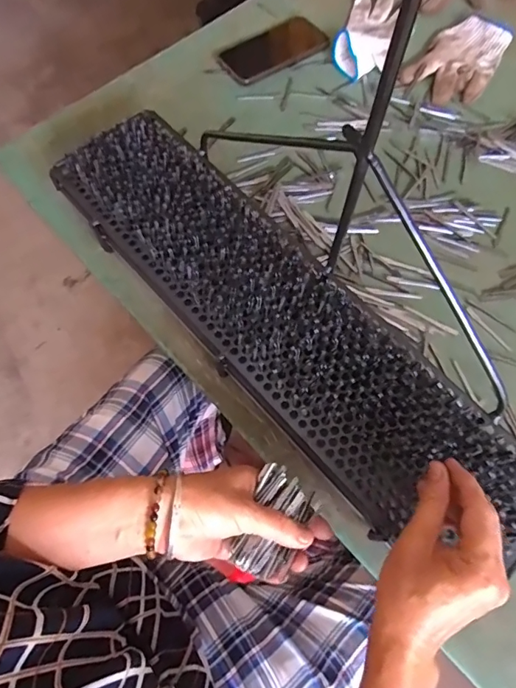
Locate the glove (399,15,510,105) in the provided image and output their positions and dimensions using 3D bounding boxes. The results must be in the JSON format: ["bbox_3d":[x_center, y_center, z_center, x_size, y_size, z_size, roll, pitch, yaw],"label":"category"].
[{"bbox_3d":[0.302,-0.419,0.662,0.108,0.018,0.173,41,74,14],"label":"glove"}]

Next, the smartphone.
[{"bbox_3d":[0.020,-0.432,0.658,0.156,0.015,0.072,-32,72,-12],"label":"smartphone"}]

